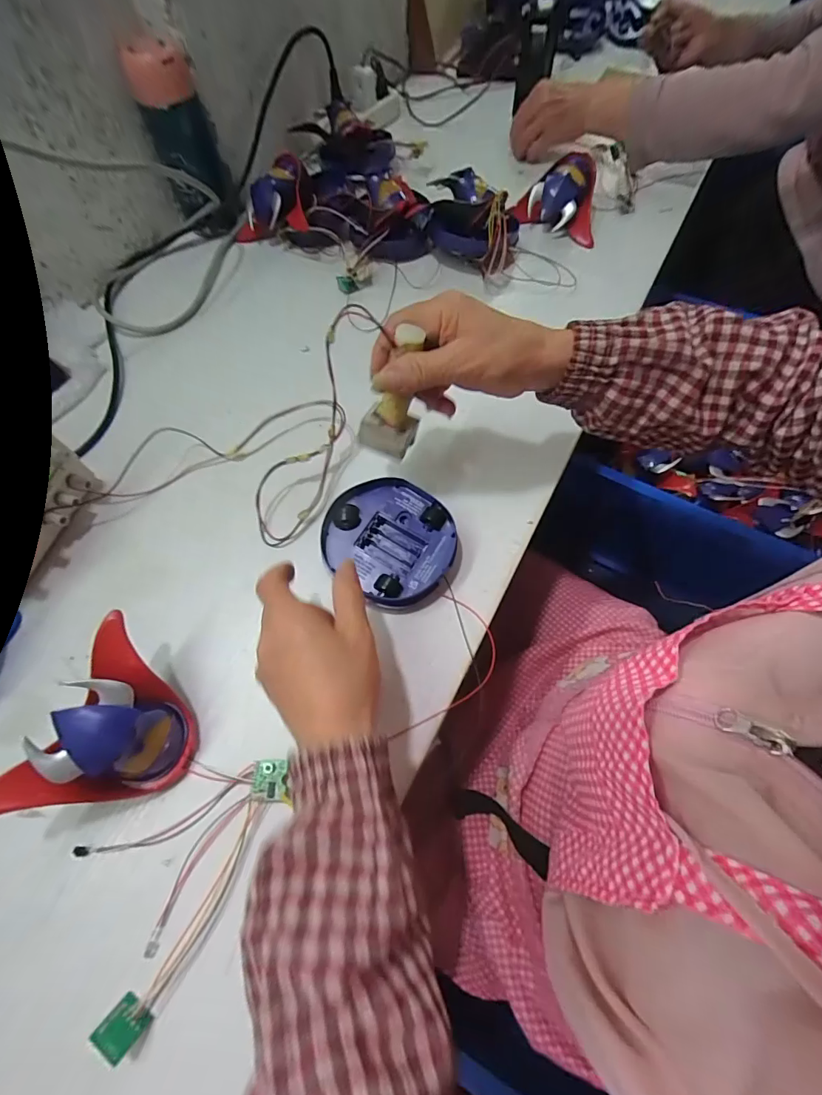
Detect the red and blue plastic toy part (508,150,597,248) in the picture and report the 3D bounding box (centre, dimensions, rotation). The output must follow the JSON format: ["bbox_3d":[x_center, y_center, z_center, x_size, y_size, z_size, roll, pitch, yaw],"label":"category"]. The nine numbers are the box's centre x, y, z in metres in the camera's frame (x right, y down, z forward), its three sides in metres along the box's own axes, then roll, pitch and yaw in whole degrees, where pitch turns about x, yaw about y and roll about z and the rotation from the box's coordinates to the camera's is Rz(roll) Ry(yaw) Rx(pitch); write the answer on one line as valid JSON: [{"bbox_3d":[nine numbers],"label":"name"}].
[{"bbox_3d":[0.196,-0.458,0.575,0.108,0.069,0.070,20,66,11],"label":"red and blue plastic toy part"}]

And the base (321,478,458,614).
[{"bbox_3d":[-0.017,-0.005,0.376,0.107,0.032,0.101,-1,64,1],"label":"base"}]

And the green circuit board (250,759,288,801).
[{"bbox_3d":[-0.099,0.161,0.307,0.024,0.007,0.025,2,64,3],"label":"green circuit board"}]

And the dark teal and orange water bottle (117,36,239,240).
[{"bbox_3d":[-0.269,-0.481,0.538,0.075,0.177,0.065,-21,65,-9],"label":"dark teal and orange water bottle"}]

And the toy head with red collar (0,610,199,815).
[{"bbox_3d":[-0.199,0.123,0.297,0.084,0.066,0.130,18,66,10],"label":"toy head with red collar"}]

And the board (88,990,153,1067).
[{"bbox_3d":[-0.167,0.275,0.254,0.022,0.004,0.024,30,27,14],"label":"board"}]

